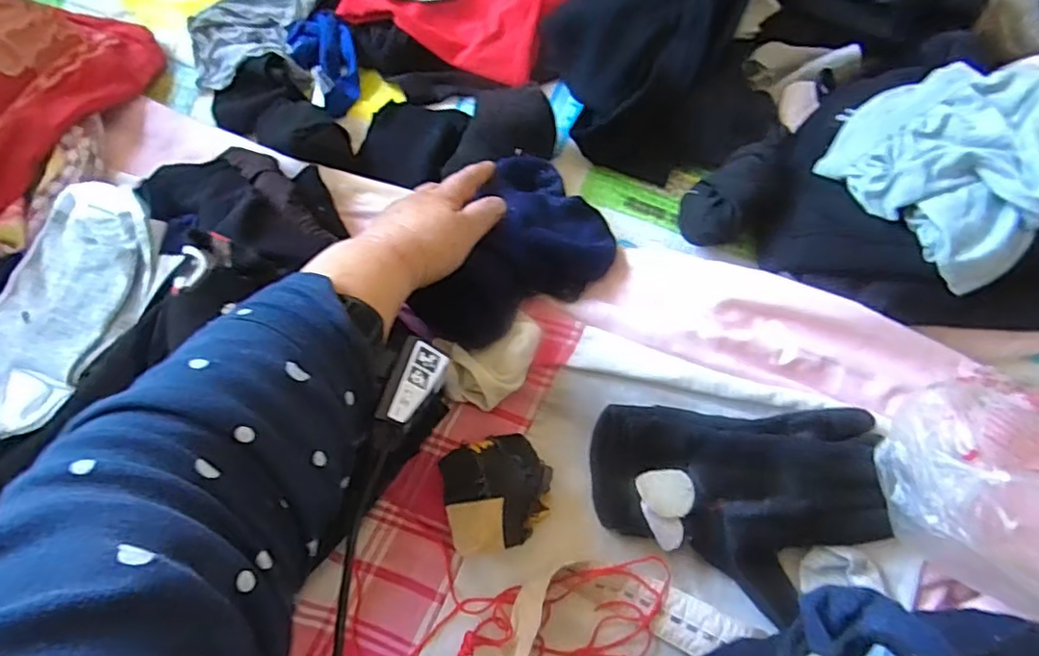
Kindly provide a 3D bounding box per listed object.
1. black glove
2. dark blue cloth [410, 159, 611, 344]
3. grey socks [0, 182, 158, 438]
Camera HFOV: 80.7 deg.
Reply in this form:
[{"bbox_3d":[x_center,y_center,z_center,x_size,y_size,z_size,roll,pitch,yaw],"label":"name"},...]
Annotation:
[{"bbox_3d":[0.156,0.124,0.445,0.197,0.061,0.127,1,71,1],"label":"black glove"},{"bbox_3d":[0.007,-0.061,0.503,0.118,0.044,0.176,25,73,9],"label":"dark blue cloth"},{"bbox_3d":[-0.333,-0.010,0.430,0.105,0.037,0.204,24,73,8],"label":"grey socks"}]

